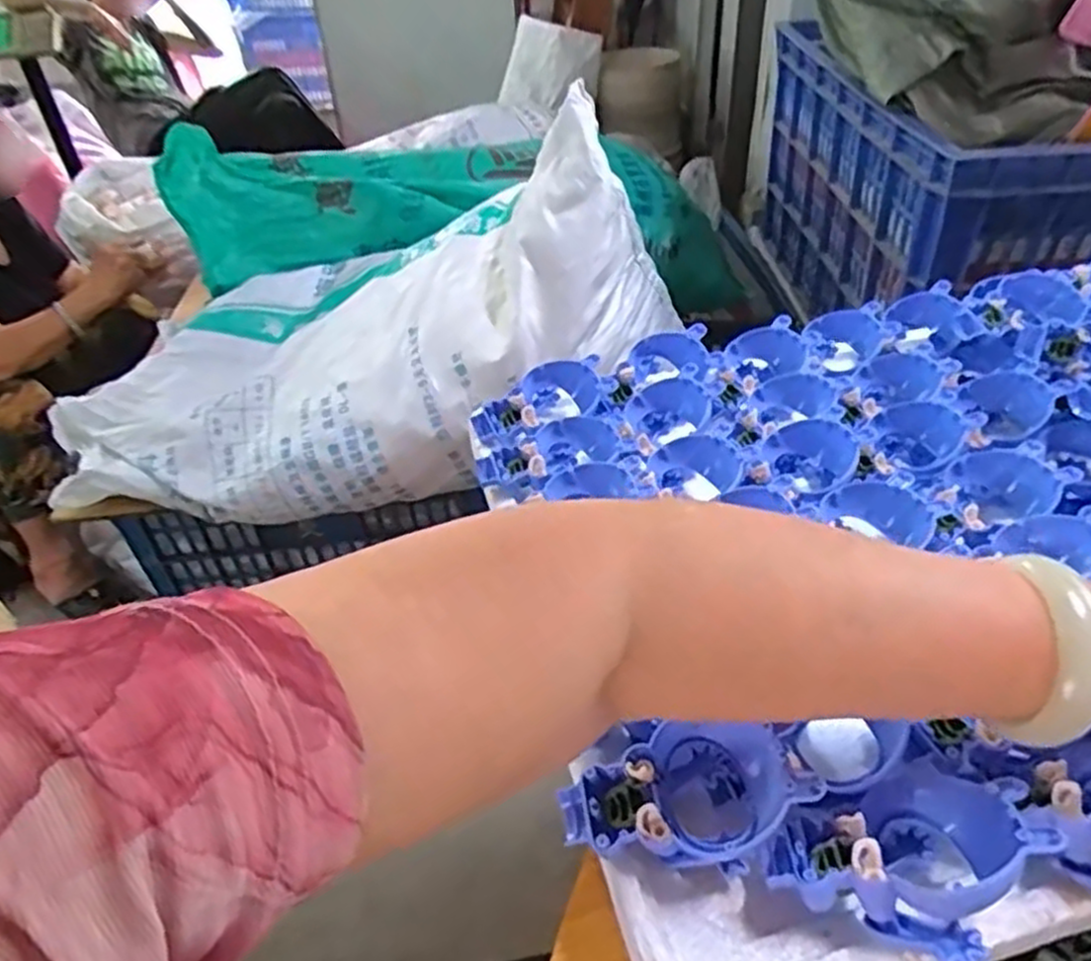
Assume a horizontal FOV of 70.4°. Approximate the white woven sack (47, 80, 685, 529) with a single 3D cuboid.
[{"bbox_3d":[-0.301,-0.233,1.102,0.879,0.253,0.408,-13,35,23],"label":"white woven sack"}]

